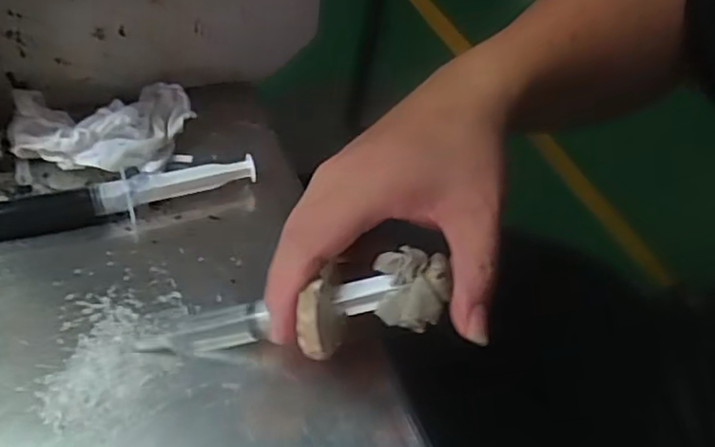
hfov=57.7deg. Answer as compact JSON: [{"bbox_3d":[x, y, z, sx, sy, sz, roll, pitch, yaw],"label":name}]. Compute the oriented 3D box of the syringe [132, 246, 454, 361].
[{"bbox_3d":[-0.031,0.040,0.280,0.141,0.031,0.043,-15,50,17],"label":"syringe"}]

